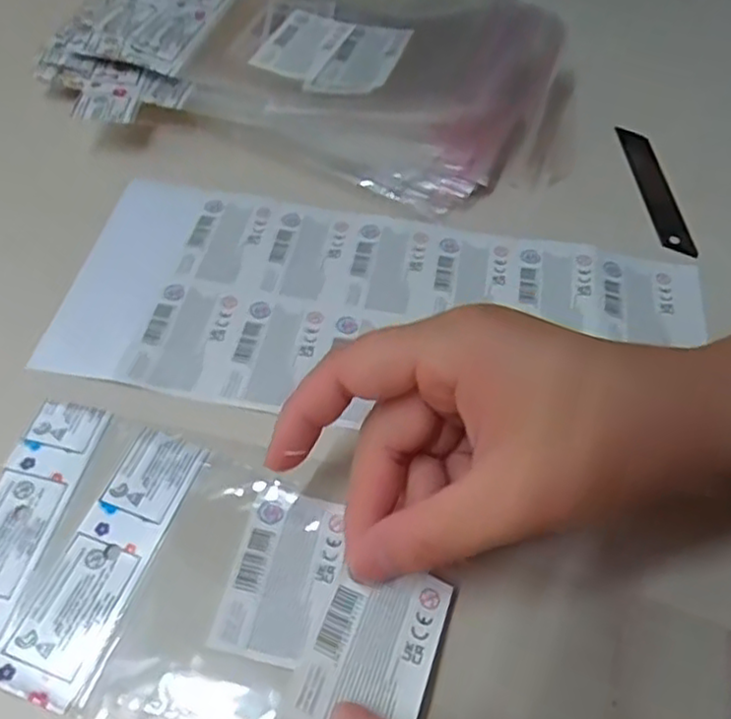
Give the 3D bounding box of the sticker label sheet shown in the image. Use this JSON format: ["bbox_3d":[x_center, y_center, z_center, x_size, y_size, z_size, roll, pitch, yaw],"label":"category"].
[{"bbox_3d":[0.007,-0.023,0.319,0.286,0.006,0.118,10,54,4],"label":"sticker label sheet"}]

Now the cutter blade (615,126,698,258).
[{"bbox_3d":[0.156,-0.092,0.373,0.018,0.006,0.093,-1,54,-5],"label":"cutter blade"}]

